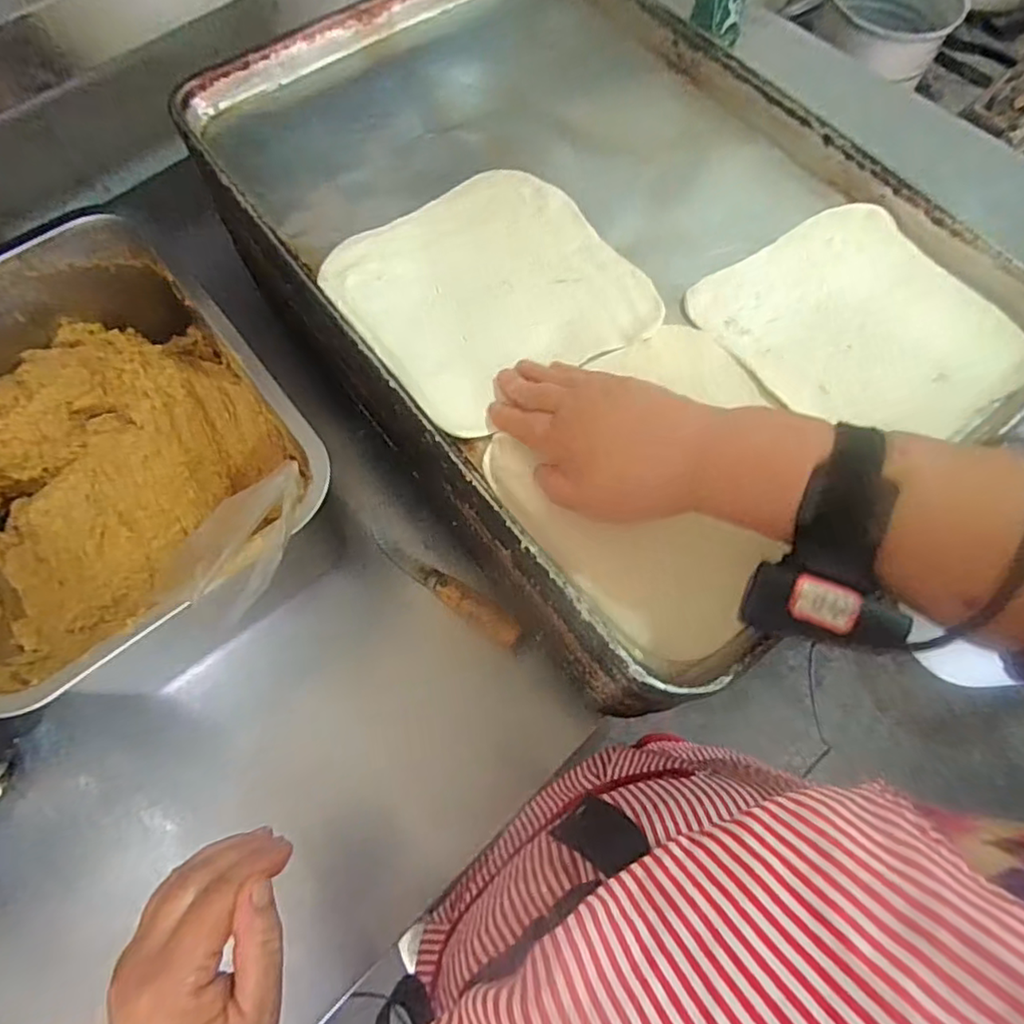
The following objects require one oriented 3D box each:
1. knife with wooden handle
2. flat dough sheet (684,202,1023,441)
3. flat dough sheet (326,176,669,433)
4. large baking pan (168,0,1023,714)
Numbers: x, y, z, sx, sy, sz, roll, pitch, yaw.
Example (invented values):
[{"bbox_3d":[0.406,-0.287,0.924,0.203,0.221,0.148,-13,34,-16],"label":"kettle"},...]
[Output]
[{"bbox_3d":[-0.058,0.063,0.528,0.156,0.024,0.022,35,72,12],"label":"knife with wooden handle"},{"bbox_3d":[0.246,-0.130,0.432,0.178,0.011,0.186,-31,72,-12],"label":"flat dough sheet"},{"bbox_3d":[-0.019,-0.163,0.444,0.187,0.012,0.194,-36,73,-14],"label":"flat dough sheet"},{"bbox_3d":[0.052,-0.217,0.462,0.440,0.042,0.592,-35,73,-14],"label":"large baking pan"}]

